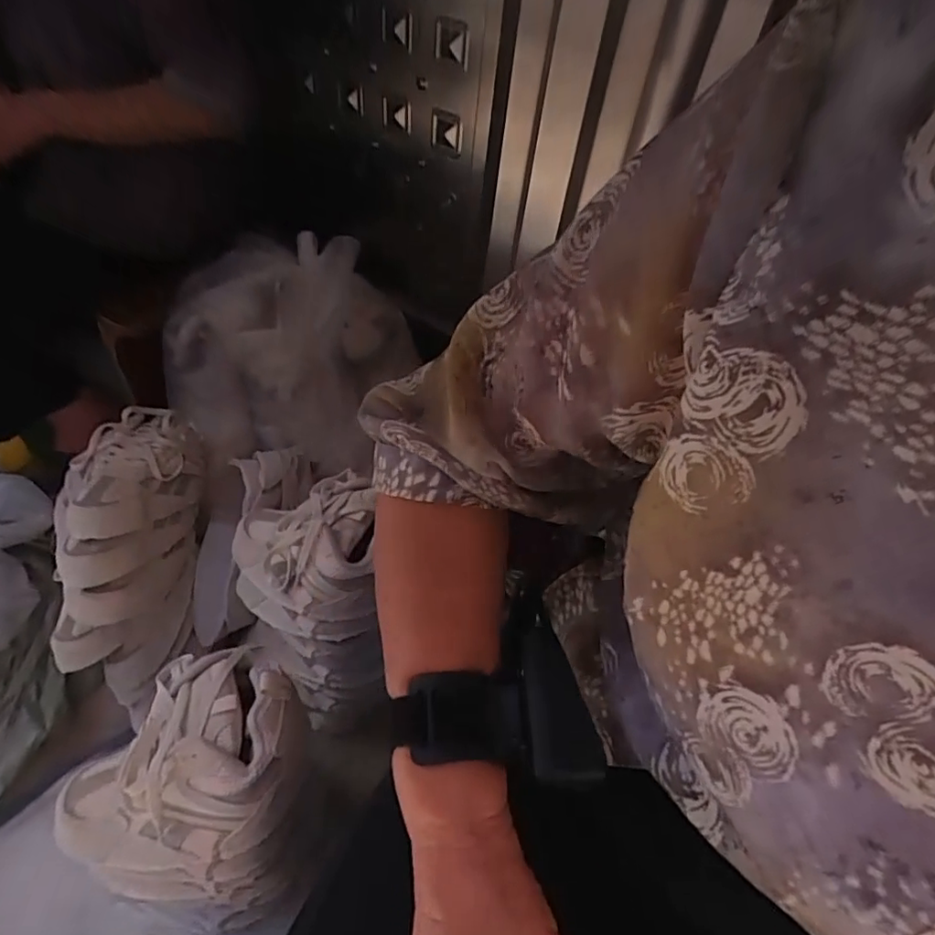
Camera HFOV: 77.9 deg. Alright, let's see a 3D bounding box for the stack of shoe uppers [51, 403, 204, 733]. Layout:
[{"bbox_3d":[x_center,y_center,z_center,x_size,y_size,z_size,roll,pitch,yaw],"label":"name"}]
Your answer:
[{"bbox_3d":[-0.412,0.087,0.680,0.130,0.137,0.335,1,84,1],"label":"stack of shoe uppers"}]

